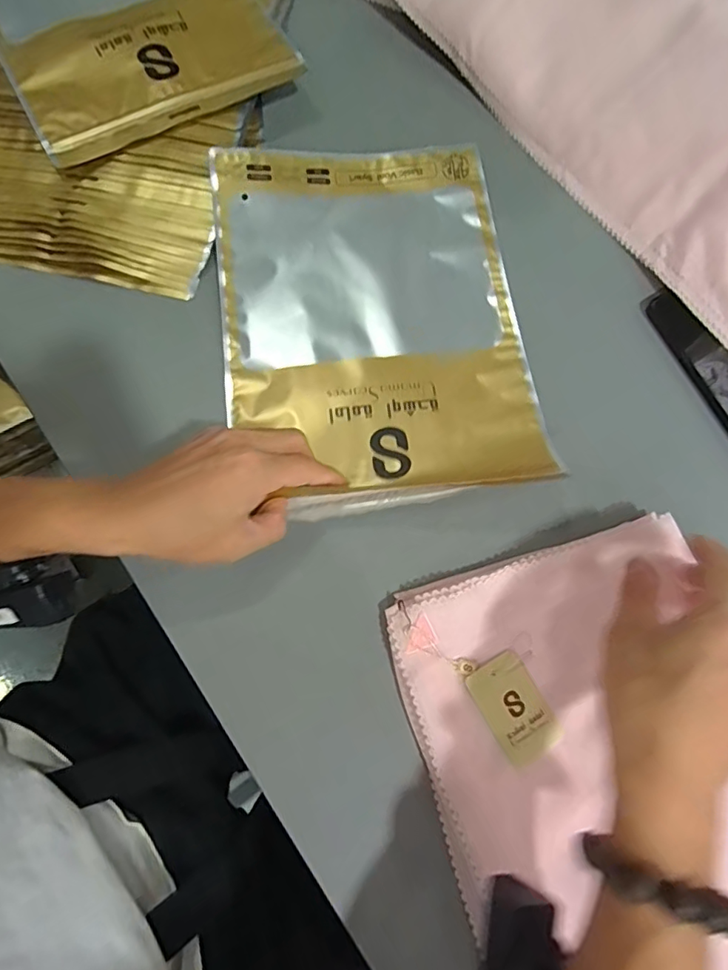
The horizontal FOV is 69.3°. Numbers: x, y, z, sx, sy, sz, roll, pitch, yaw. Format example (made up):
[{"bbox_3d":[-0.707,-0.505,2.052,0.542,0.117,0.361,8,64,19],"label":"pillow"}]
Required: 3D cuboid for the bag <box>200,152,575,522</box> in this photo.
[{"bbox_3d":[0.006,-0.141,0.437,0.236,0.027,0.325,-8,73,-3],"label":"bag"}]

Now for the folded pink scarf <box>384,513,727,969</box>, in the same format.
[{"bbox_3d":[0.157,0.190,0.327,0.215,0.037,0.305,-16,74,-5],"label":"folded pink scarf"}]

